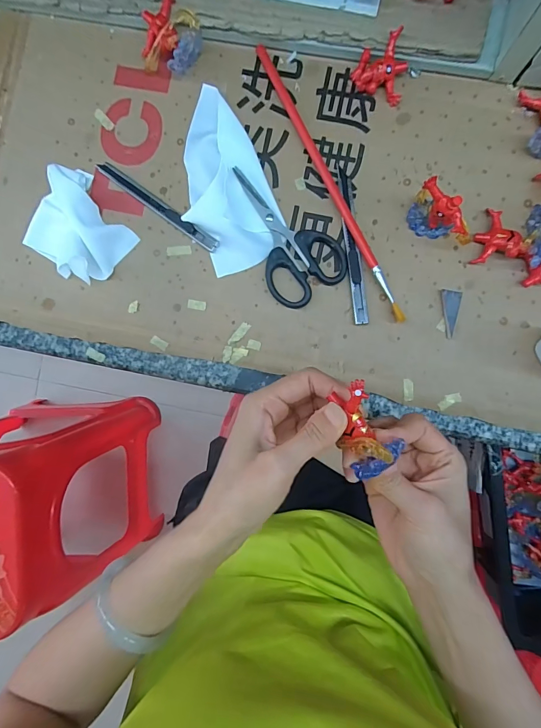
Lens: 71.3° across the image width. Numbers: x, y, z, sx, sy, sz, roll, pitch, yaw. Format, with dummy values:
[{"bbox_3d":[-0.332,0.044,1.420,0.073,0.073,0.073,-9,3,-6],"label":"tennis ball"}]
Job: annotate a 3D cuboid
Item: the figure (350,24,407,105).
[{"bbox_3d":[0.092,-0.243,0.307,0.043,0.023,0.041,22,91,3],"label":"figure"}]

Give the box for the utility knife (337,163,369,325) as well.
[{"bbox_3d":[0.069,-0.100,0.316,0.013,0.007,0.134,-6,90,3],"label":"utility knife"}]

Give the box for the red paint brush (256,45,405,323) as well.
[{"bbox_3d":[0.049,-0.153,0.315,0.008,0.013,0.261,-26,89,3],"label":"red paint brush"}]

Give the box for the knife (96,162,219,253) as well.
[{"bbox_3d":[-0.098,-0.137,0.324,0.128,0.011,0.011,36,92,3],"label":"knife"}]

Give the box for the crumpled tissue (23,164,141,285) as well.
[{"bbox_3d":[-0.163,-0.115,0.318,0.083,0.028,0.077,39,92,2],"label":"crumpled tissue"}]

